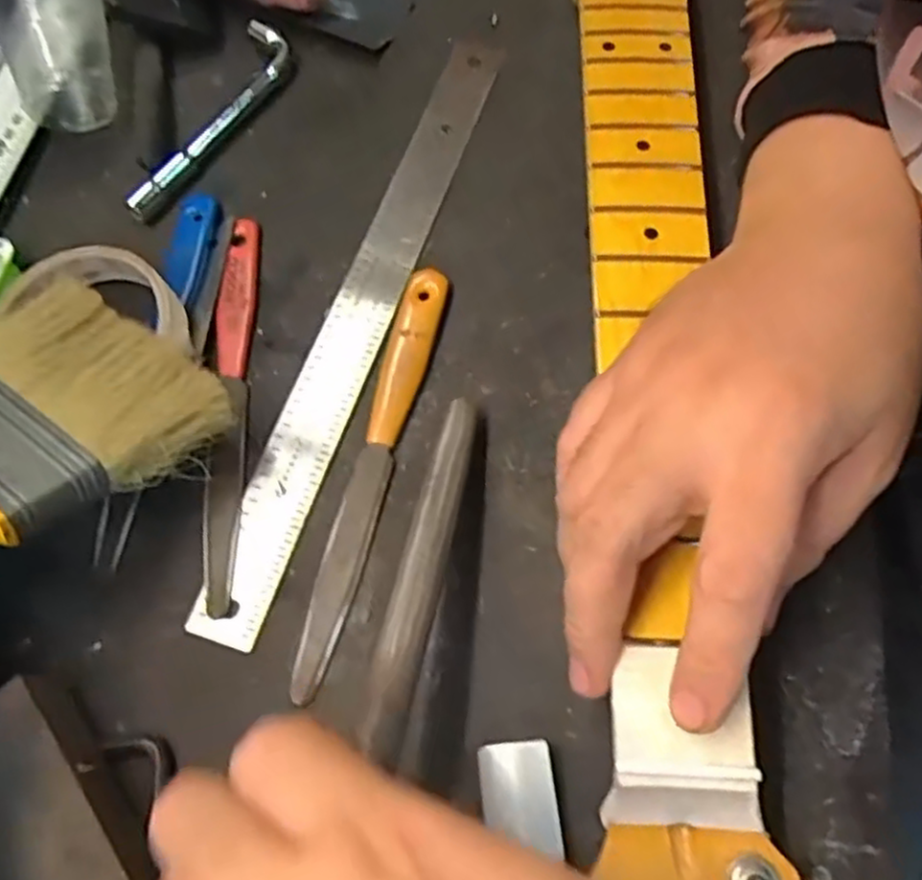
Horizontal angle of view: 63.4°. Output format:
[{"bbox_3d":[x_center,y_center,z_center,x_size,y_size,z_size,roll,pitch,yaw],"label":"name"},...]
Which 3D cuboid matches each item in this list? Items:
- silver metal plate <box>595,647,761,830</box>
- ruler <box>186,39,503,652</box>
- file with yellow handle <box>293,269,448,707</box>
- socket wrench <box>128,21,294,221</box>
[{"bbox_3d":[0.068,0.092,0.234,0.045,0.013,0.052,0,67,2],"label":"silver metal plate"},{"bbox_3d":[-0.041,-0.066,0.342,0.035,0.005,0.320,14,68,12],"label":"ruler"},{"bbox_3d":[-0.035,0.009,0.305,0.021,0.009,0.183,10,67,9],"label":"file with yellow handle"},{"bbox_3d":[-0.124,-0.161,0.379,0.027,0.016,0.127,21,69,13],"label":"socket wrench"}]

